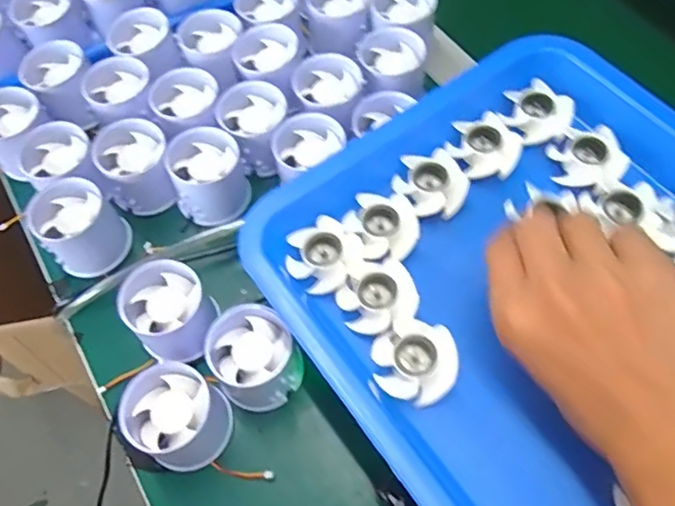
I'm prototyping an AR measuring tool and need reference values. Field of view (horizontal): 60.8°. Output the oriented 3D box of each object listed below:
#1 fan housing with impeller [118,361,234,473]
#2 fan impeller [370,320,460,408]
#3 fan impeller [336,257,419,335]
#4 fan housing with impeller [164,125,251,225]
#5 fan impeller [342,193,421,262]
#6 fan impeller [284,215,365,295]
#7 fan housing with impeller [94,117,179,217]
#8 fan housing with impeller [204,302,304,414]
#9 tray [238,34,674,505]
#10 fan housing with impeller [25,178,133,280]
[{"bbox_3d":[-0.097,0.102,0.353,0.054,0.049,0.055,-1,62,2],"label":"fan housing with impeller"},{"bbox_3d":[0.042,0.057,0.305,0.042,0.016,0.043,-37,67,-15],"label":"fan impeller"},{"bbox_3d":[0.023,0.025,0.324,0.042,0.013,0.042,-1,62,2],"label":"fan impeller"},{"bbox_3d":[-0.097,-0.057,0.435,0.052,0.054,0.050,-1,62,2],"label":"fan housing with impeller"},{"bbox_3d":[0.027,-0.014,0.344,0.043,0.016,0.039,-1,63,2],"label":"fan impeller"},{"bbox_3d":[-0.008,0.001,0.340,0.041,0.015,0.040,38,70,20],"label":"fan impeller"},{"bbox_3d":[-0.150,-0.063,0.438,0.049,0.053,0.052,-1,62,2],"label":"fan housing with impeller"},{"bbox_3d":[-0.052,0.068,0.366,0.052,0.054,0.051,-1,62,2],"label":"fan housing with impeller"},{"bbox_3d":[0.139,0.034,0.311,0.272,0.038,0.328,-34,66,-14],"label":"tray"},{"bbox_3d":[-0.184,-0.017,0.416,0.054,0.052,0.049,-42,68,-17],"label":"fan housing with impeller"}]

